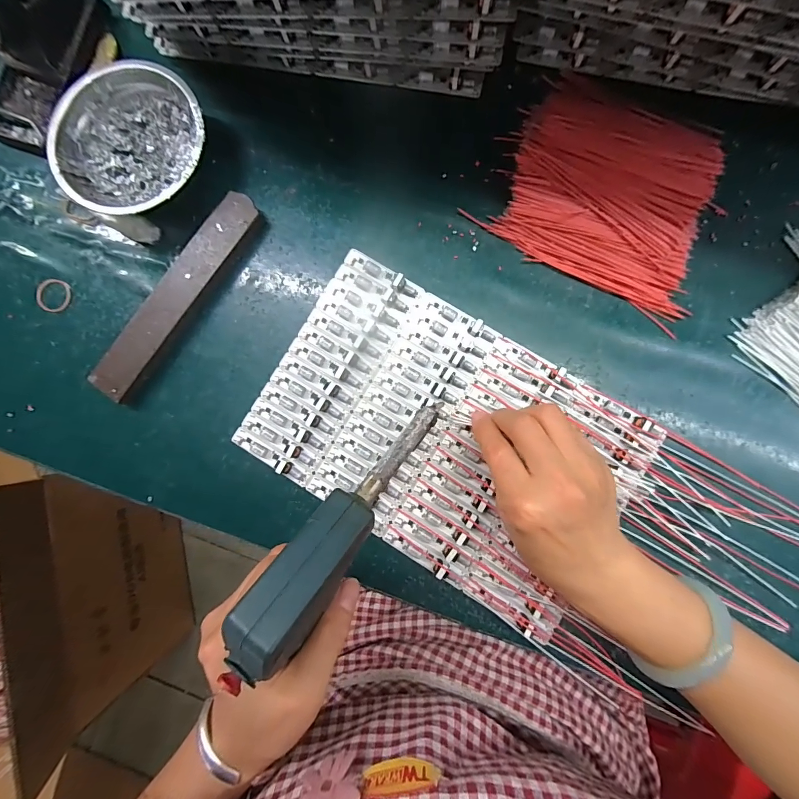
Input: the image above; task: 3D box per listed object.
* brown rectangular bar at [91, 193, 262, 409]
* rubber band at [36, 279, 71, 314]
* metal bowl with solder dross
[{"bbox_3d":[-0.189,-0.090,0.317,0.033,0.022,0.201,35,89,5],"label":"brown rectangular bar"},{"bbox_3d":[-0.315,-0.095,0.336,0.032,0.004,0.031,1,81,-7],"label":"rubber band"},{"bbox_3d":[-0.221,-0.212,0.315,0.121,0.045,0.125,0,86,3],"label":"metal bowl with solder dross"}]

